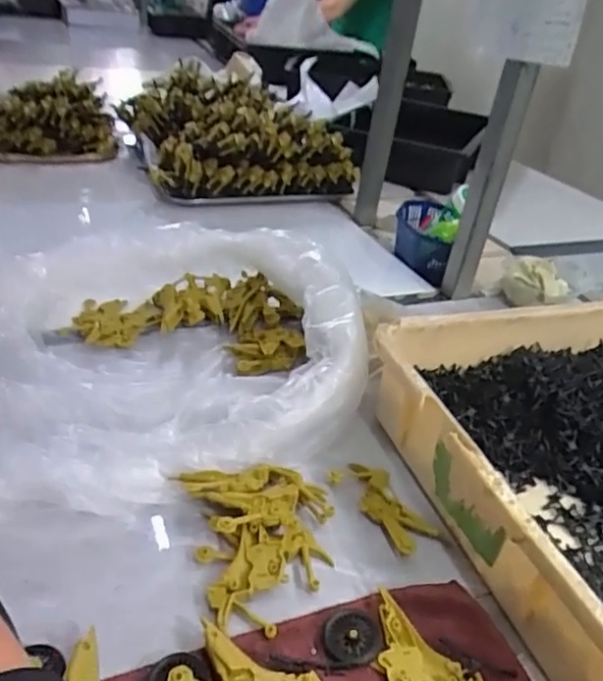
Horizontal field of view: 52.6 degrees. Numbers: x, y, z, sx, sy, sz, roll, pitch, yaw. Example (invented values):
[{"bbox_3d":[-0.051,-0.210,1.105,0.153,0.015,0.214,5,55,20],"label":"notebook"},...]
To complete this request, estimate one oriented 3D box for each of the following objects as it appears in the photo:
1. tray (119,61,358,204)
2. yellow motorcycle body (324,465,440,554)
[{"bbox_3d":[-0.144,-0.397,1.167,0.356,0.117,0.412,-12,37,-28],"label":"tray"},{"bbox_3d":[0.068,0.136,0.508,0.043,0.011,0.093,-16,39,-32],"label":"yellow motorcycle body"}]

